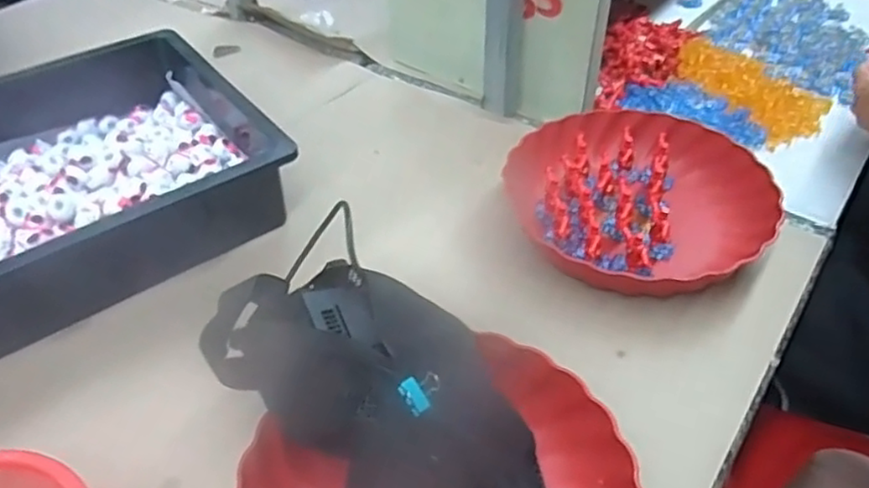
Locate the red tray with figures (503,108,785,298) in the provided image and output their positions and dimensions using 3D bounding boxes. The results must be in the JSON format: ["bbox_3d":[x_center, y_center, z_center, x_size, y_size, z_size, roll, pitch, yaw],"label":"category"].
[{"bbox_3d":[0.197,-0.045,0.640,0.238,0.049,0.230,33,53,31],"label":"red tray with figures"}]

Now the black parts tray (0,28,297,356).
[{"bbox_3d":[-0.407,-0.040,0.621,0.473,0.092,0.337,-31,51,-27],"label":"black parts tray"}]

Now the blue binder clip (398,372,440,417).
[{"bbox_3d":[-0.007,0.082,0.369,0.023,0.010,0.018,-29,50,-26],"label":"blue binder clip"}]

